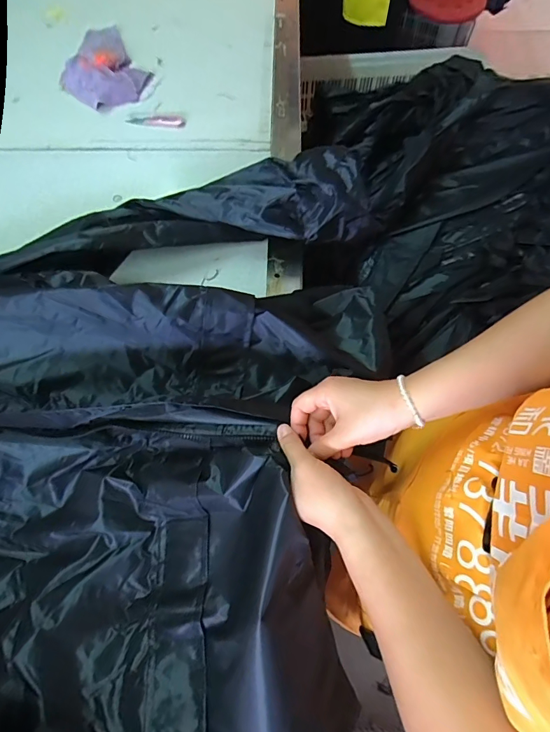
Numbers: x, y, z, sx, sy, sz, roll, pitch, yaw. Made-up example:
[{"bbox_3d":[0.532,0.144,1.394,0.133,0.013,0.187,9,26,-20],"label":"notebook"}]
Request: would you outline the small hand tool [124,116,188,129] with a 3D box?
[{"bbox_3d":[-0.206,-0.425,0.687,0.109,0.013,0.024,15,67,7],"label":"small hand tool"}]

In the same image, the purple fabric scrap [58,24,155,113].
[{"bbox_3d":[-0.328,-0.561,0.738,0.145,0.034,0.221,-26,69,-10],"label":"purple fabric scrap"}]

